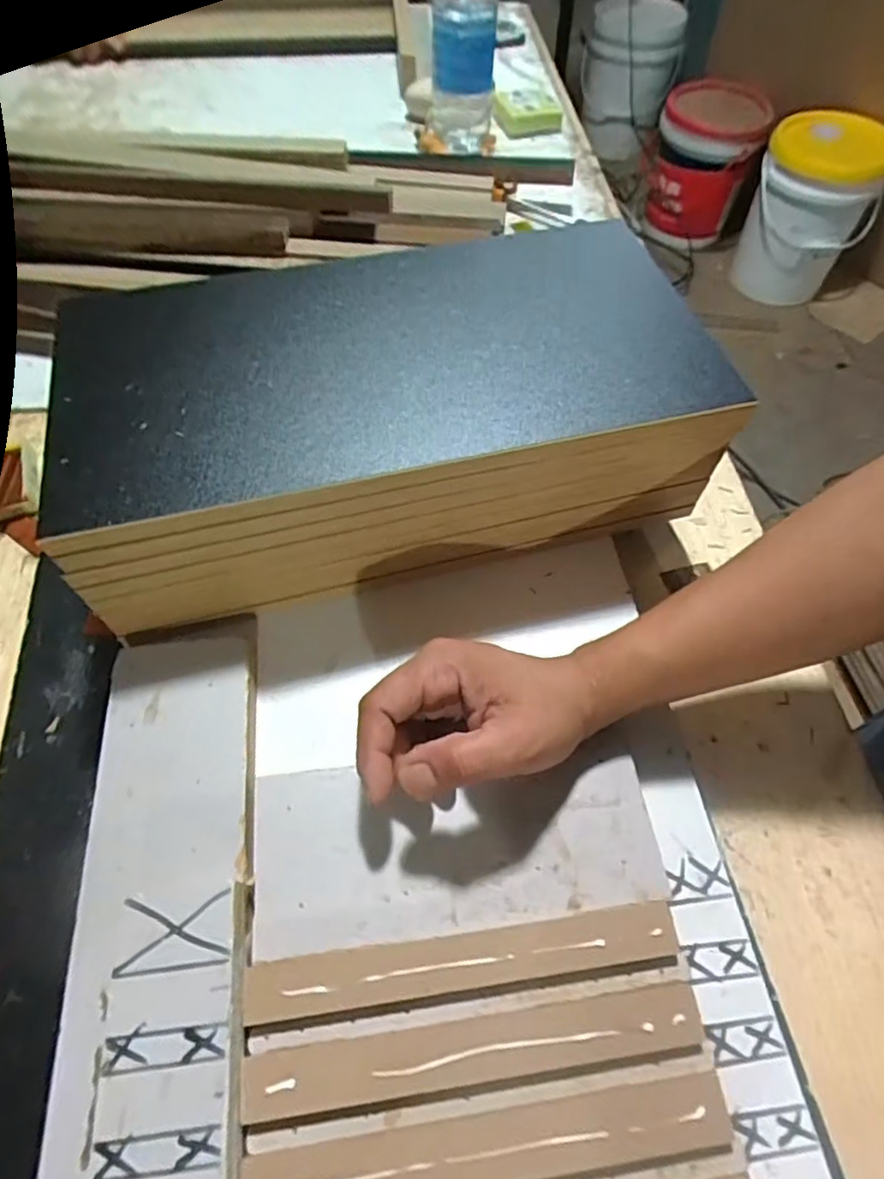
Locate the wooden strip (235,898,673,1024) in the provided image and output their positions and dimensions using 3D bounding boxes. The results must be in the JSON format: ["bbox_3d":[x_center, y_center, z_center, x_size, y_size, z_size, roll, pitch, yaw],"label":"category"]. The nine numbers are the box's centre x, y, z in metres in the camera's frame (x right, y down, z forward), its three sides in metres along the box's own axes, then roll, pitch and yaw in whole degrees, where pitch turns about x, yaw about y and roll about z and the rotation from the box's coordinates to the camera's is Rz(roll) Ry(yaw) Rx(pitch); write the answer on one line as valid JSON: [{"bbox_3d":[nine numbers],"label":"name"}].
[{"bbox_3d":[0.010,0.157,0.267,0.178,0.007,0.025,-7,59,-5],"label":"wooden strip"}]

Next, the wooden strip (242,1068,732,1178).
[{"bbox_3d":[0.018,0.208,0.234,0.180,0.004,0.022,-6,59,-4],"label":"wooden strip"}]

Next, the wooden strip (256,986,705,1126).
[{"bbox_3d":[0.014,0.183,0.249,0.178,0.004,0.022,-7,59,-5],"label":"wooden strip"}]

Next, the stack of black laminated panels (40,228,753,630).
[{"bbox_3d":[-0.027,-0.110,0.382,0.356,0.085,0.190,-11,59,-7],"label":"stack of black laminated panels"}]

